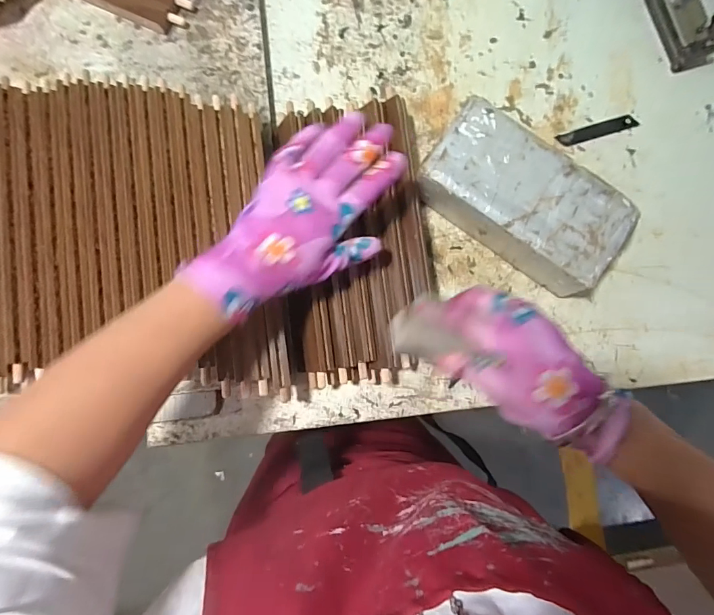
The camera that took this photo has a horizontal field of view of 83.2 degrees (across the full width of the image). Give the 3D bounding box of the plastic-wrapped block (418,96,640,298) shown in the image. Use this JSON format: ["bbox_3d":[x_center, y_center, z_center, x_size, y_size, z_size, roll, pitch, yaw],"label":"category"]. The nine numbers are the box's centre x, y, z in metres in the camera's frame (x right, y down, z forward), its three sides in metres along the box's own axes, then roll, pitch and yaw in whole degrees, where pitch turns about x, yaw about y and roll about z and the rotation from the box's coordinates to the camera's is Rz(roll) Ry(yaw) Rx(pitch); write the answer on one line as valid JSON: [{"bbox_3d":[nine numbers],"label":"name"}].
[{"bbox_3d":[0.163,-0.106,0.414,0.210,0.066,0.108,35,84,0],"label":"plastic-wrapped block"}]

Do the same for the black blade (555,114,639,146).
[{"bbox_3d":[0.277,-0.204,0.464,0.101,0.004,0.017,-18,91,-9],"label":"black blade"}]

